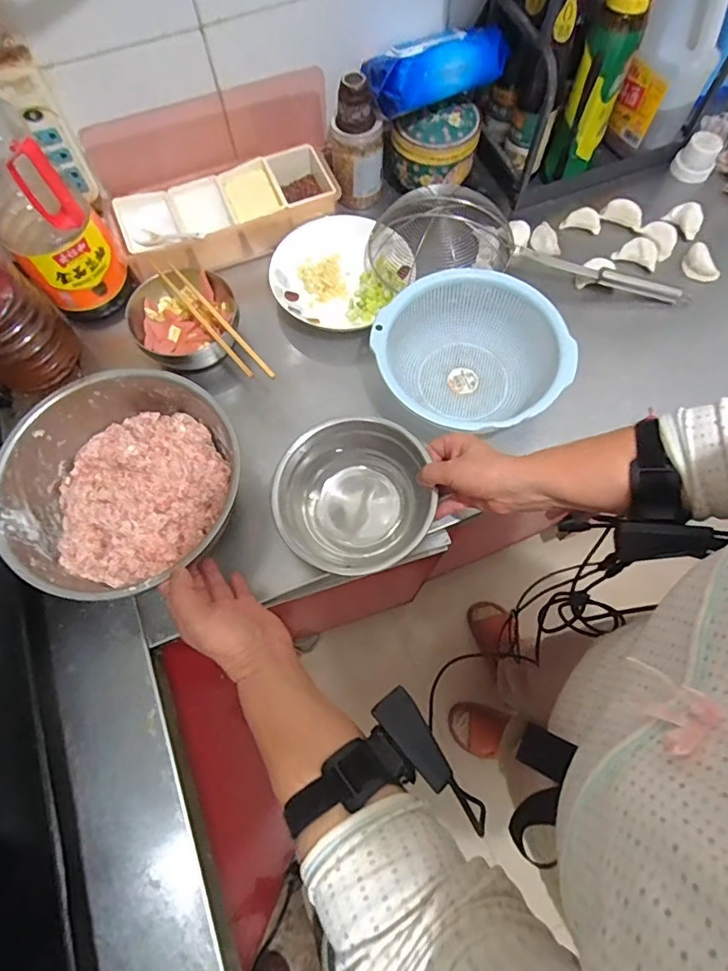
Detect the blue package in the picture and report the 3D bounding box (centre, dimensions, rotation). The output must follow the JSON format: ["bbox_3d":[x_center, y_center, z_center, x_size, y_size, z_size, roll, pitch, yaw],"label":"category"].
[{"bbox_3d":[0.094,-0.553,0.663,0.188,0.053,0.074,-25,70,-8],"label":"blue package"}]

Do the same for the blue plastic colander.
[{"bbox_3d":[0.130,-0.154,0.633,0.213,0.089,0.212,-1,69,1],"label":"blue plastic colander"}]

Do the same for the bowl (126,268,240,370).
[{"bbox_3d":[-0.238,-0.213,0.668,0.136,0.066,0.135,-1,69,1],"label":"bowl"}]

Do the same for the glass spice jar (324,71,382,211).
[{"bbox_3d":[-0.015,-0.497,0.717,0.068,0.159,0.074,-1,69,1],"label":"glass spice jar"}]

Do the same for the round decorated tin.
[{"bbox_3d":[0.106,-0.501,0.736,0.124,0.081,0.106,13,70,7],"label":"round decorated tin"}]

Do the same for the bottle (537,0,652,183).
[{"bbox_3d":[0.316,-0.543,0.678,0.071,0.225,0.077,22,71,10],"label":"bottle"}]

